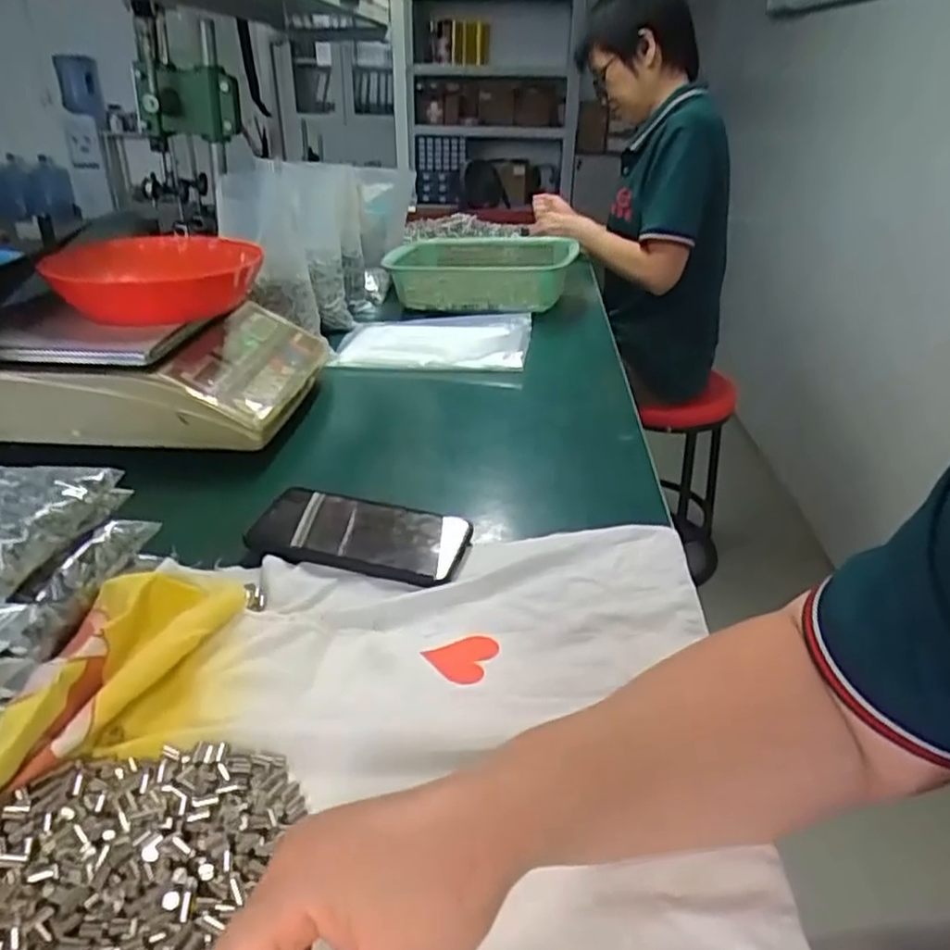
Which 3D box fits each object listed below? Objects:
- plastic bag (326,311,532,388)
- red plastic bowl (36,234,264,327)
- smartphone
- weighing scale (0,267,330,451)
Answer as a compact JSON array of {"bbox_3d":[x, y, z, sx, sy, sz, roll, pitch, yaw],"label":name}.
[{"bbox_3d":[-0.055,-0.185,0.978,0.260,0.032,0.190,5,29,6],"label":"plastic bag"},{"bbox_3d":[-0.334,-0.209,0.753,0.193,0.057,0.176,-13,32,-26],"label":"red plastic bowl"},{"bbox_3d":[-0.091,0.045,0.552,0.163,0.015,0.081,9,29,13],"label":"smartphone"},{"bbox_3d":[-0.350,-0.133,0.784,0.328,0.097,0.288,3,29,3],"label":"weighing scale"}]

